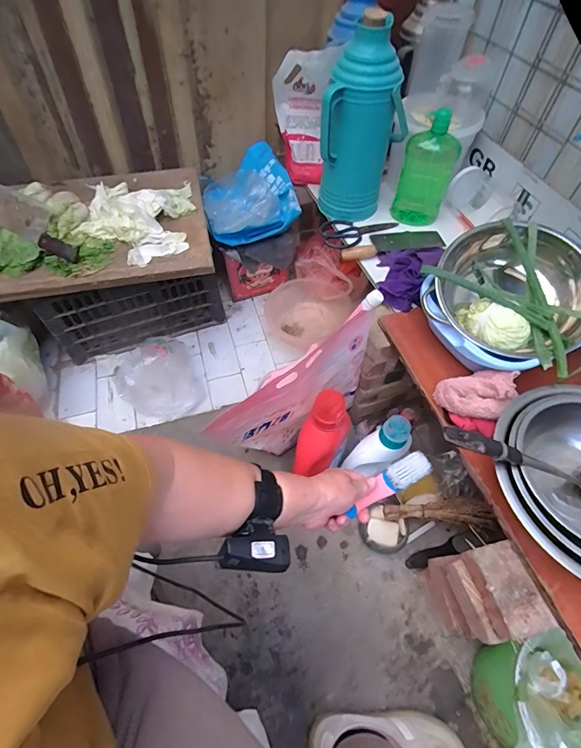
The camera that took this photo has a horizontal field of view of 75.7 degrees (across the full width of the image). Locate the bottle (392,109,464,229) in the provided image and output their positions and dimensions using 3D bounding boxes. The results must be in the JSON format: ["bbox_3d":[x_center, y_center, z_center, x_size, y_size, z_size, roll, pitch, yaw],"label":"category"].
[{"bbox_3d":[0.318,-0.472,0.868,0.119,0.232,0.079,20,59,13],"label":"bottle"}]

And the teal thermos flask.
[{"bbox_3d":[0.151,-0.535,0.834,0.144,0.367,0.170,34,63,20],"label":"teal thermos flask"}]

